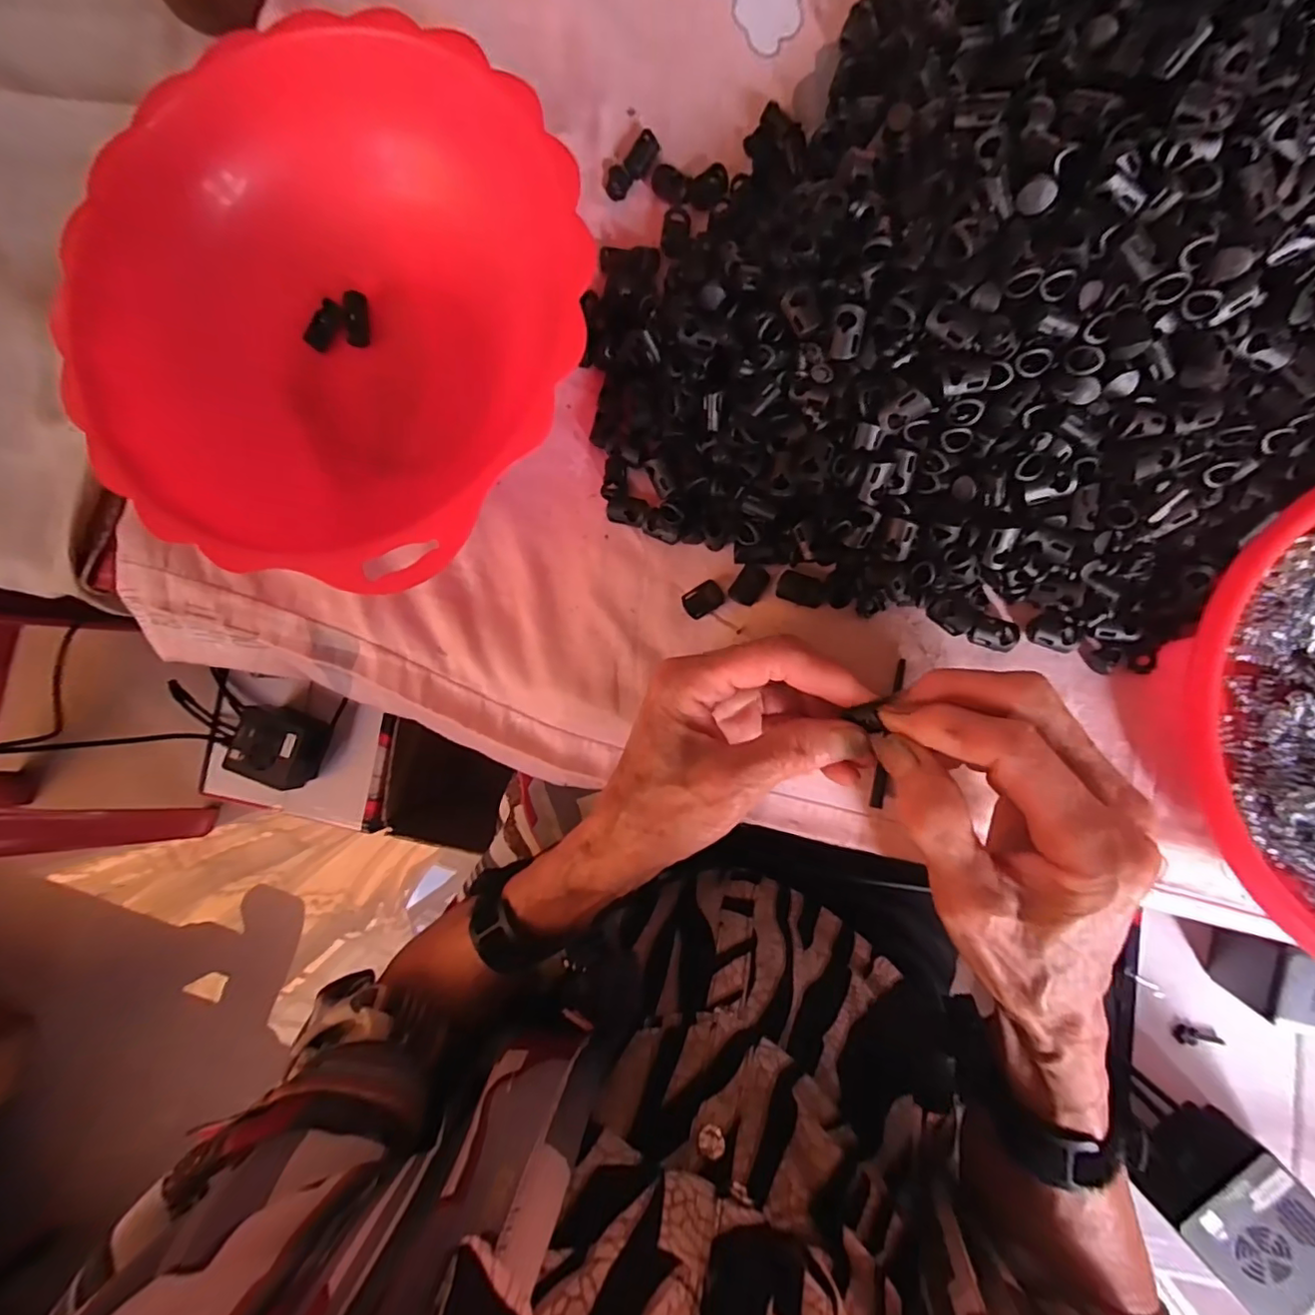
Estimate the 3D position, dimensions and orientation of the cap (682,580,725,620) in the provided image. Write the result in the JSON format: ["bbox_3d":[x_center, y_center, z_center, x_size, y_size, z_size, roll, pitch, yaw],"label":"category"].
[{"bbox_3d":[0.023,-0.029,0.285,0.020,0.007,0.014,-33,84,4],"label":"cap"}]

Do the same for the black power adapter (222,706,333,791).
[{"bbox_3d":[-0.421,0.099,0.633,0.091,0.049,0.085,13,88,7],"label":"black power adapter"}]

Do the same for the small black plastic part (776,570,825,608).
[{"bbox_3d":[0.070,-0.033,0.278,0.022,0.008,0.013,19,89,7],"label":"small black plastic part"}]

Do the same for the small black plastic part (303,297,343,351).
[{"bbox_3d":[-0.187,-0.187,0.322,0.012,0.008,0.027,28,90,7],"label":"small black plastic part"}]

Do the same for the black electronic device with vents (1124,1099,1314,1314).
[{"bbox_3d":[0.361,0.343,0.356,0.074,0.047,0.085,-44,83,3],"label":"black electronic device with vents"}]

